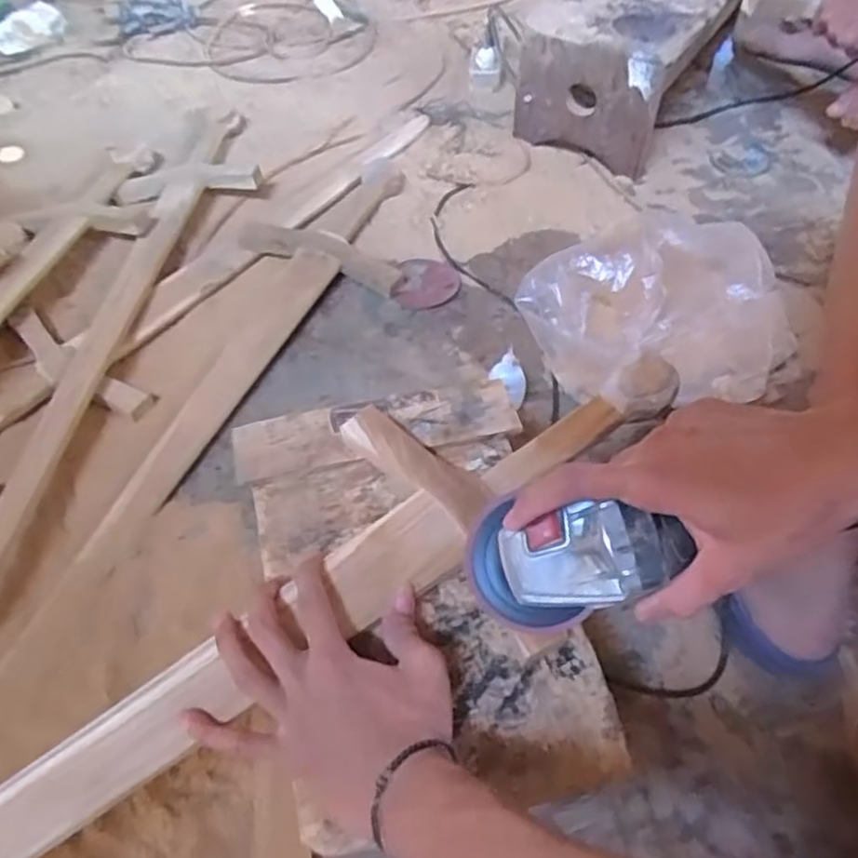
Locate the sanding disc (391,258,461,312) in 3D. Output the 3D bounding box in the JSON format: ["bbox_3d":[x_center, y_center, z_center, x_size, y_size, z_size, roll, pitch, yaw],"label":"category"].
[{"bbox_3d":[-0.002,-0.198,0.965,0.084,0.011,0.100,5,53,4],"label":"sanding disc"}]

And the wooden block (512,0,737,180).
[{"bbox_3d":[0.326,-0.608,1.148,0.233,0.196,0.349,29,58,20],"label":"wooden block"}]

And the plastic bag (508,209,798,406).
[{"bbox_3d":[0.256,-0.145,0.841,0.288,0.137,0.227,14,54,10],"label":"plastic bag"}]

